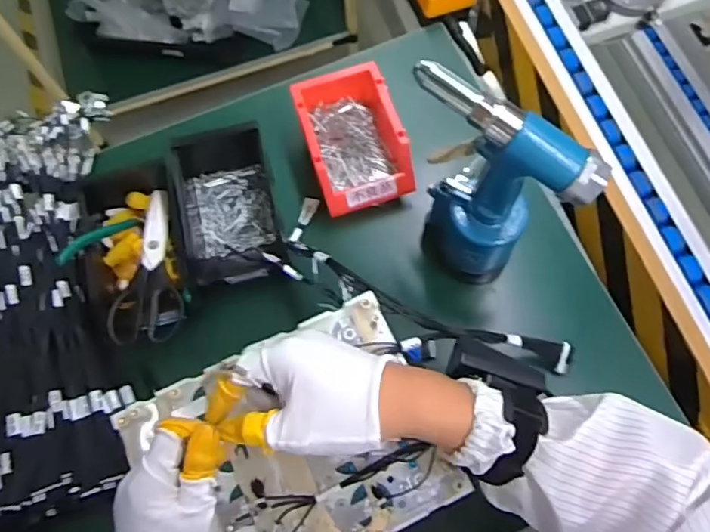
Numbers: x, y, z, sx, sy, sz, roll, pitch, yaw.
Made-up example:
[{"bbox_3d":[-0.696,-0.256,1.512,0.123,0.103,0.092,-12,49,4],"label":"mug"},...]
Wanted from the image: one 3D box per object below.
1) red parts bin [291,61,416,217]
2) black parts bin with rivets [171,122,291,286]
[{"bbox_3d":[-0.005,-0.150,0.682,0.113,0.085,0.167,-18,71,-4],"label":"red parts bin"},{"bbox_3d":[-0.150,-0.074,0.655,0.110,0.072,0.197,-15,71,-3],"label":"black parts bin with rivets"}]

